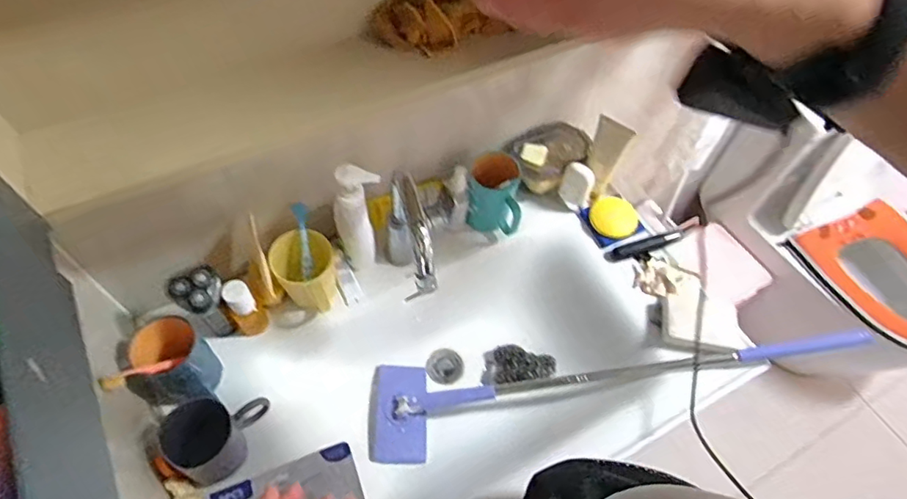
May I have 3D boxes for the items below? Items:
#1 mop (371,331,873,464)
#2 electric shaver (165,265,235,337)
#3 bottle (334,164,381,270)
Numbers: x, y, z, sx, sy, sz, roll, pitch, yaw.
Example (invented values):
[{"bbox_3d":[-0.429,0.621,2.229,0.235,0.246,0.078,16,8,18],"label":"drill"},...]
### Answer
[{"bbox_3d":[0.206,0.188,0.810,0.700,0.062,0.161,-13,57,9],"label":"mop"},{"bbox_3d":[-0.321,0.082,0.713,0.056,0.150,0.052,-35,66,-23],"label":"electric shaver"},{"bbox_3d":[-0.129,-0.036,0.760,0.052,0.210,0.054,-36,66,-23],"label":"bottle"}]

